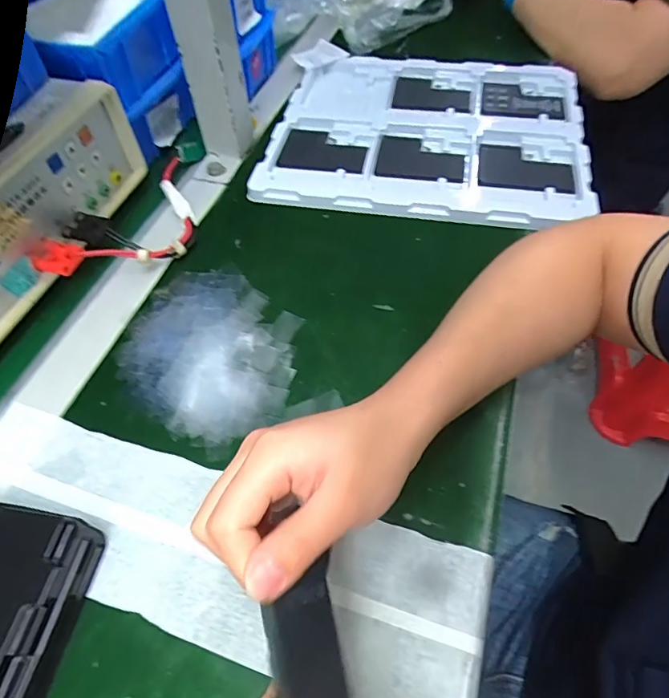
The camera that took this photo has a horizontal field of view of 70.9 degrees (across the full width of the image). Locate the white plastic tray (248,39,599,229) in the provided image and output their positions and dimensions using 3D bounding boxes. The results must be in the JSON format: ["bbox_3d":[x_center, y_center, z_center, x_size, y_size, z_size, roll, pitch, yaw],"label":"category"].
[{"bbox_3d":[0.100,-0.236,0.507,0.316,0.026,0.271,9,56,8],"label":"white plastic tray"}]

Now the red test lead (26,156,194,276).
[{"bbox_3d":[-0.196,-0.120,0.419,0.132,0.034,0.127,-19,56,-11],"label":"red test lead"}]

